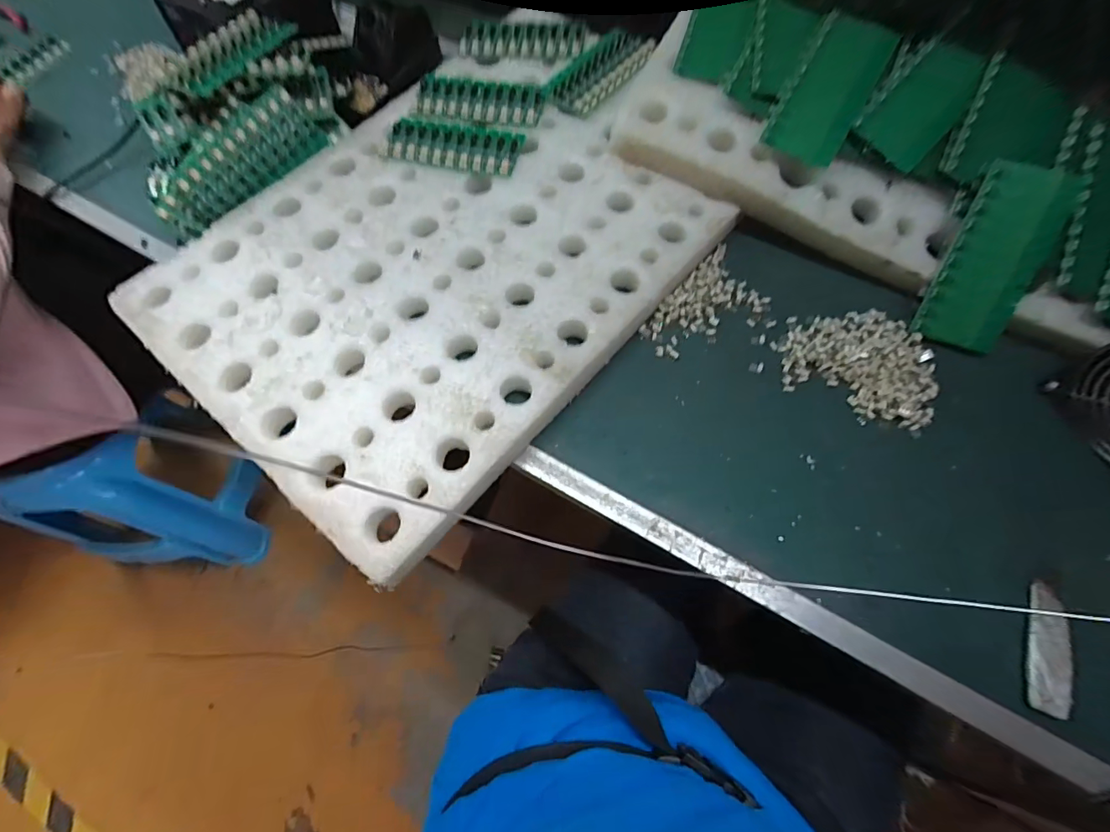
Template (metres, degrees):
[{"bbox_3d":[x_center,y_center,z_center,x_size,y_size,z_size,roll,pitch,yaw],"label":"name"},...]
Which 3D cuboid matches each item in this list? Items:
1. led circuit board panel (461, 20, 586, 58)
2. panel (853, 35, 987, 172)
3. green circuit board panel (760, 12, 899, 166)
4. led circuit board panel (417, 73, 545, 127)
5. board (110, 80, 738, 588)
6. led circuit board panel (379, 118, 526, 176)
[{"bbox_3d":[-0.035,-0.421,0.551,0.133,0.008,0.053,6,67,5],"label":"led circuit board panel"},{"bbox_3d":[0.306,-0.262,0.409,0.062,0.011,0.105,44,94,18],"label":"panel"},{"bbox_3d":[0.236,-0.282,0.423,0.066,0.011,0.136,28,87,12],"label":"green circuit board panel"},{"bbox_3d":[-0.080,-0.336,0.519,0.134,0.007,0.062,9,67,6],"label":"led circuit board panel"},{"bbox_3d":[-0.114,-0.140,0.447,0.367,0.024,0.431,38,74,15],"label":"board"},{"bbox_3d":[-0.104,-0.274,0.495,0.138,0.008,0.060,13,68,8],"label":"led circuit board panel"}]

